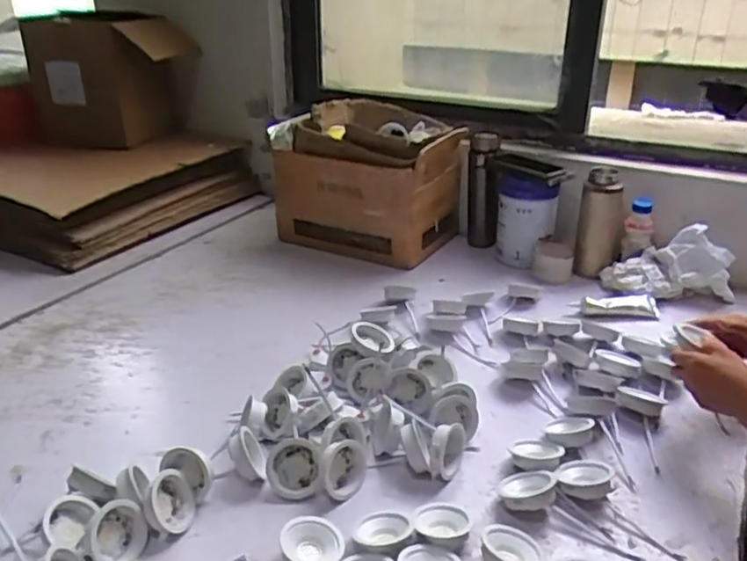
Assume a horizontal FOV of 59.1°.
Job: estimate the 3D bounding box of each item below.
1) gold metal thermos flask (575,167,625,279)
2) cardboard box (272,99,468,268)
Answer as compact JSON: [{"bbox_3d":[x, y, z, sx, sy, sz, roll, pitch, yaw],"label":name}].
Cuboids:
[{"bbox_3d":[0.478,-0.125,1.383,0.090,0.199,0.067,11,27,21],"label":"gold metal thermos flask"},{"bbox_3d":[0.005,-0.228,1.551,0.344,0.303,0.306,12,28,26],"label":"cardboard box"}]

